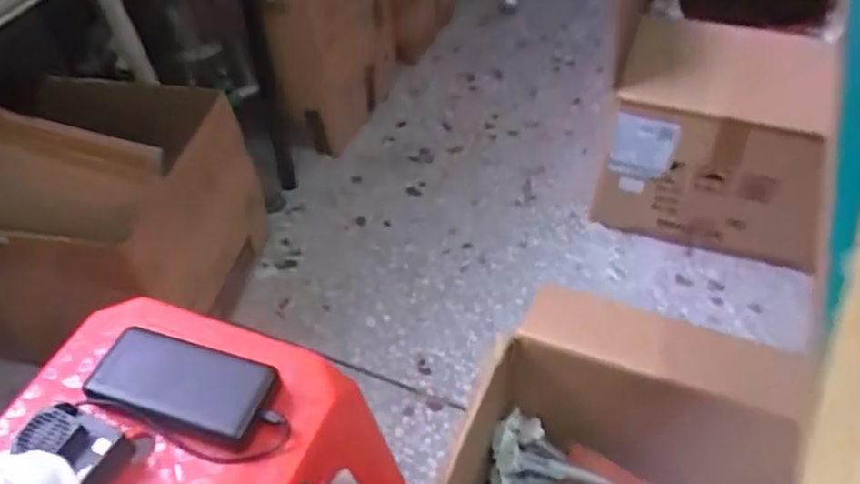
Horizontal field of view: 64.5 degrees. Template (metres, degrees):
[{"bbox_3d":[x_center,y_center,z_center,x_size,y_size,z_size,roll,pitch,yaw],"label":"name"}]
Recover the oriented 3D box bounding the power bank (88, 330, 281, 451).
[{"bbox_3d":[-0.212,0.123,0.584,0.152,0.022,0.070,13,50,14],"label":"power bank"}]

